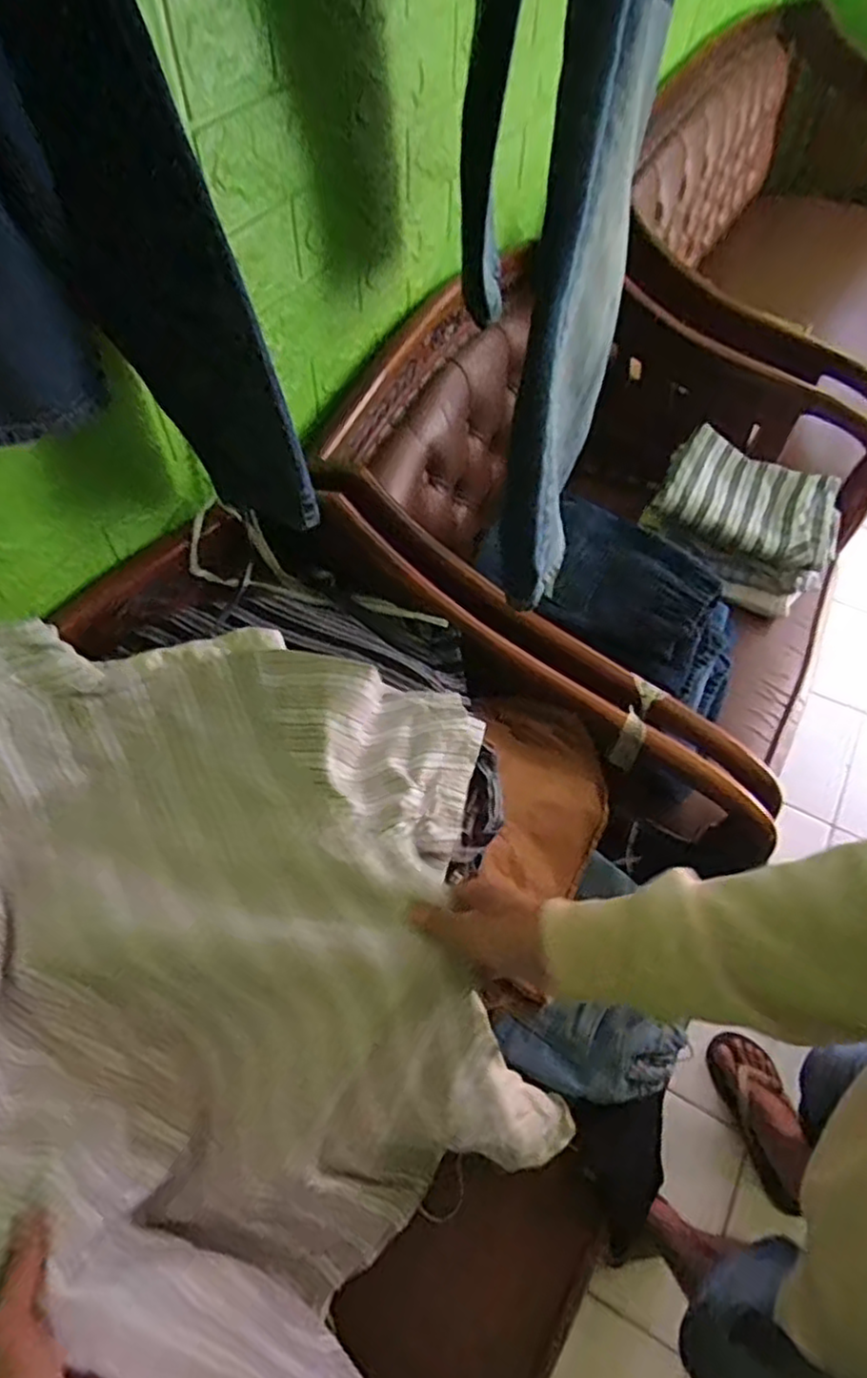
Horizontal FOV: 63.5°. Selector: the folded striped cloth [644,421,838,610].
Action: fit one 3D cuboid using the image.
[{"bbox_3d":[0.468,-0.259,1.064,0.269,0.127,0.174,30,61,17],"label":"folded striped cloth"}]

